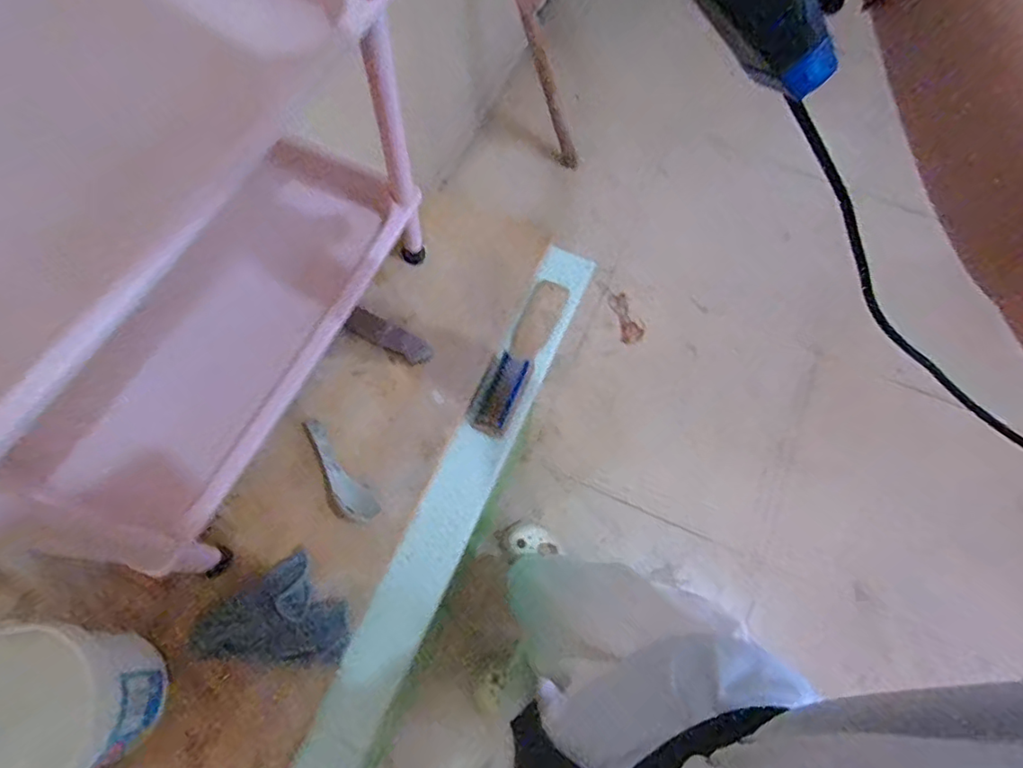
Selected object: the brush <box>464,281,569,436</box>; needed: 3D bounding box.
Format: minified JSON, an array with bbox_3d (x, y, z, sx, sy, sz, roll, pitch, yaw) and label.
[{"bbox_3d":[0.010,-0.038,0.650,0.049,0.022,0.208,23,70,7],"label":"brush"}]

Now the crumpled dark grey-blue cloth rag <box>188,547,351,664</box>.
[{"bbox_3d":[-0.219,0.228,0.512,0.120,0.014,0.100,-35,73,-14],"label":"crumpled dark grey-blue cloth rag"}]

